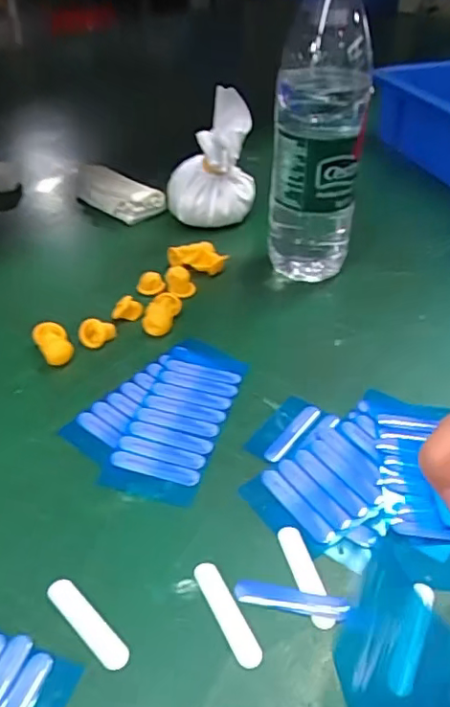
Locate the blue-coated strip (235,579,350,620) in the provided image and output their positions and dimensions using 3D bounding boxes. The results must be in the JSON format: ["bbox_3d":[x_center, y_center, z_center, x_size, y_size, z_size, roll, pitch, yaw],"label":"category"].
[{"bbox_3d":[0.031,0.114,0.261,0.052,0.004,0.011,8,41,9],"label":"blue-coated strip"}]

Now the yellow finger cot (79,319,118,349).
[{"bbox_3d":[-0.091,-0.014,0.406,0.026,0.020,0.015,-12,41,-14],"label":"yellow finger cot"}]

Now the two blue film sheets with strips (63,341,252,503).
[{"bbox_3d":[-0.041,0.033,0.353,0.085,0.004,0.124,12,42,14],"label":"two blue film sheets with strips"}]

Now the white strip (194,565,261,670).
[{"bbox_3d":[0.001,0.116,0.255,0.011,0.004,0.050,-19,44,-21],"label":"white strip"}]

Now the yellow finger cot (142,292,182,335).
[{"bbox_3d":[-0.047,-0.029,0.421,0.020,0.017,0.038,11,41,13],"label":"yellow finger cot"}]

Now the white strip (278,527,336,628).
[{"bbox_3d":[0.038,0.104,0.268,0.011,0.004,0.051,-11,41,-13],"label":"white strip"}]

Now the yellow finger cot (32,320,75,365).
[{"bbox_3d":[-0.119,-0.008,0.394,0.020,0.020,0.032,-21,44,-23],"label":"yellow finger cot"}]

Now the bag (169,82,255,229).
[{"bbox_3d":[-0.013,-0.174,0.520,0.080,0.118,0.061,0,40,0],"label":"bag"}]

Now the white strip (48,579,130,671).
[{"bbox_3d":[-0.062,0.119,0.252,0.051,0.004,0.011,32,49,32],"label":"white strip"}]

